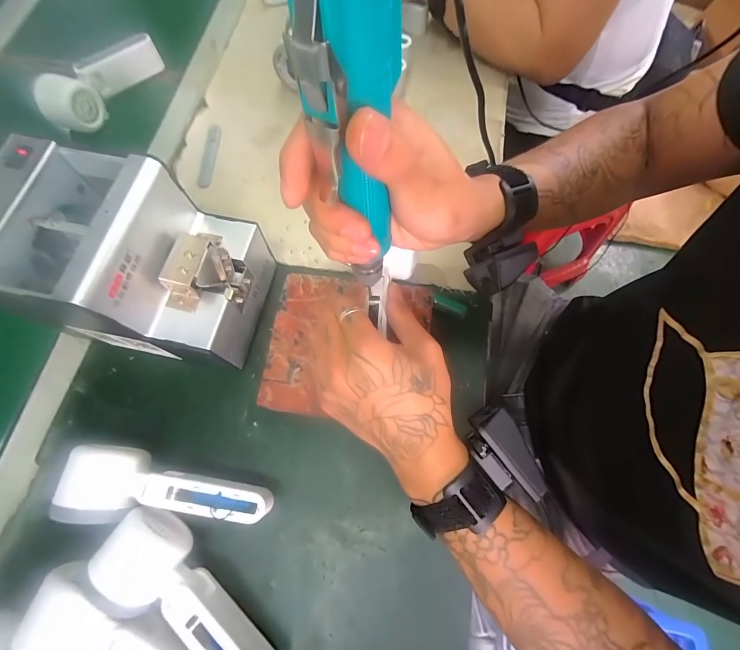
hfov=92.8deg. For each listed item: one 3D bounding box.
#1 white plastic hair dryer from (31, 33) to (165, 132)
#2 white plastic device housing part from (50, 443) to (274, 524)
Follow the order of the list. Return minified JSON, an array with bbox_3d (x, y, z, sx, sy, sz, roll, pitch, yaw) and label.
[{"bbox_3d":[-0.353,-0.323,0.463,0.046,0.058,0.160,29,74,11],"label":"white plastic hair dryer"},{"bbox_3d":[-0.159,0.136,0.292,0.156,0.058,0.053,5,71,3],"label":"white plastic device housing part"}]

